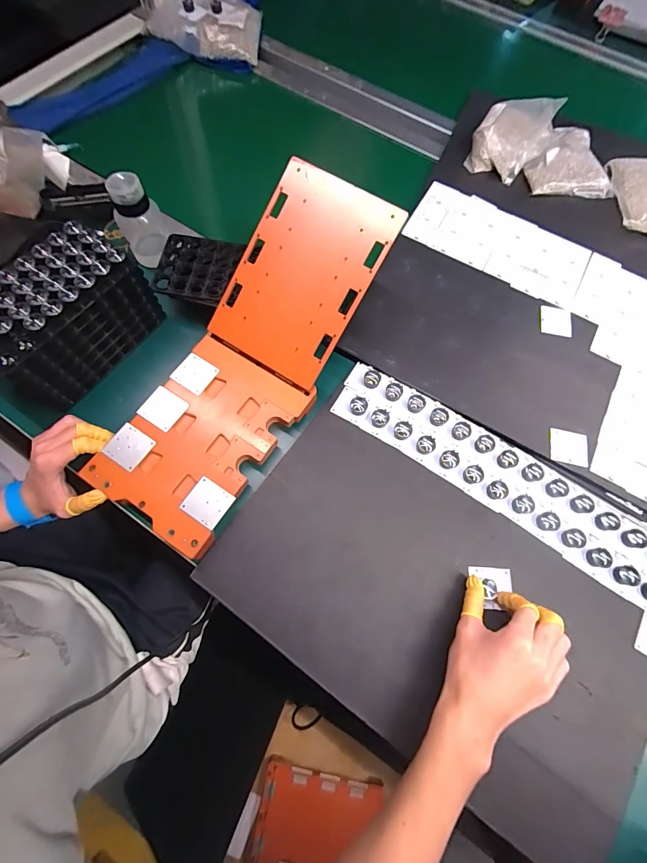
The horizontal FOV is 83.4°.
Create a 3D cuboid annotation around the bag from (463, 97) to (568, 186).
[{"bbox_3d":[0.339,-0.536,0.655,0.120,0.043,0.175,35,74,10],"label":"bag"}]

